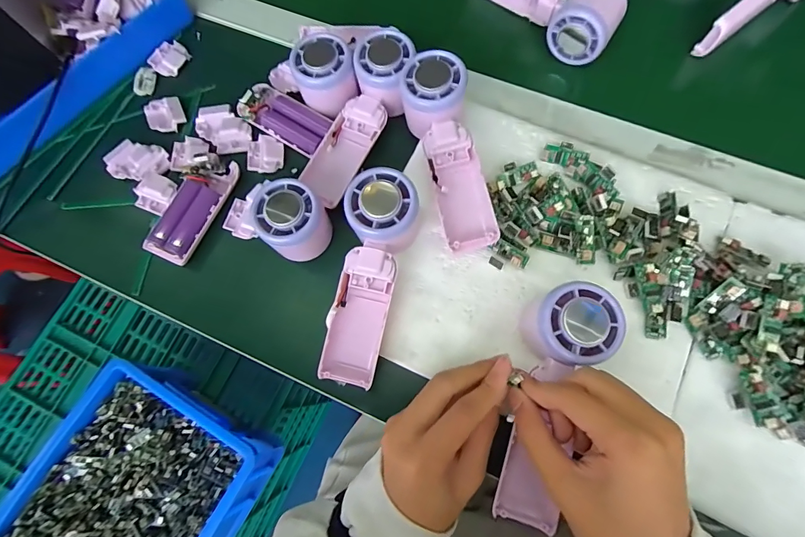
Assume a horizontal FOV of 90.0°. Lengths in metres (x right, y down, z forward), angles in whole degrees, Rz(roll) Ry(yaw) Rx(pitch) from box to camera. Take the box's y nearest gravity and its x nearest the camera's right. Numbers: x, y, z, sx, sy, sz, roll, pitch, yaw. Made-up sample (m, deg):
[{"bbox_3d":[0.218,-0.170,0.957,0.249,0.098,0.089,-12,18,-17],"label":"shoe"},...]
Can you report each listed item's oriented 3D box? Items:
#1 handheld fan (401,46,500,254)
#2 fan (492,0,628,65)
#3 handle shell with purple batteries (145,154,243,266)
[{"bbox_3d":[0.039,-0.098,0.340,0.056,0.048,0.168,-11,80,1],"label":"handheld fan"},{"bbox_3d":[0.141,-0.275,0.403,0.049,0.056,0.165,-41,76,-8],"label":"fan"},{"bbox_3d":[-0.193,-0.057,0.372,0.042,0.022,0.106,24,77,10],"label":"handle shell with purple batteries"}]

